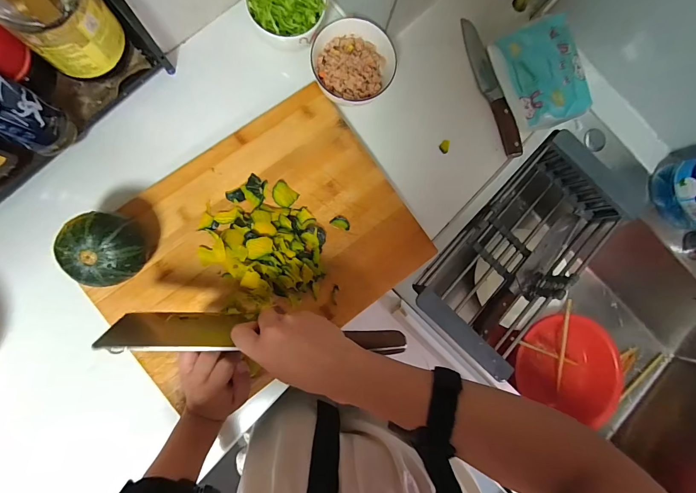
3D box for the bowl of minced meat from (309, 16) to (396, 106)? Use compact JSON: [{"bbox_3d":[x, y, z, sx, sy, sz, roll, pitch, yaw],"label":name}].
[{"bbox_3d":[0.003,-0.255,0.474,0.109,0.045,0.109,0,87,-7],"label":"bowl of minced meat"}]

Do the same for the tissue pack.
[{"bbox_3d":[0.283,-0.249,0.495,0.082,0.074,0.146,-18,90,-8],"label":"tissue pack"}]

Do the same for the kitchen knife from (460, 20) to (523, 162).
[{"bbox_3d":[0.220,-0.244,0.516,0.032,0.019,0.222,-19,90,-8],"label":"kitchen knife"}]

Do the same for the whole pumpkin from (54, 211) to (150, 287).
[{"bbox_3d":[-0.288,0.004,0.406,0.080,0.072,0.082,0,87,-7],"label":"whole pumpkin"}]

